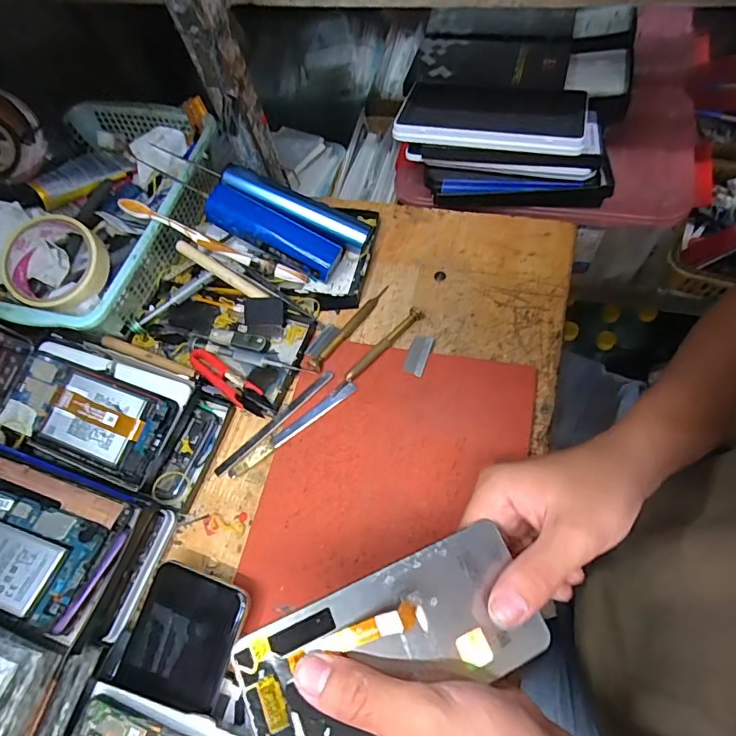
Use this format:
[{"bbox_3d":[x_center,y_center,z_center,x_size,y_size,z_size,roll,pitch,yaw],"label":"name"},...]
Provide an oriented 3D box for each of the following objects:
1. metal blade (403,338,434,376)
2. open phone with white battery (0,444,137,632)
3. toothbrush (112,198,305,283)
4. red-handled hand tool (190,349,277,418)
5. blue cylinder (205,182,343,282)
[{"bbox_3d":[0.045,-0.012,0.434,0.019,0.004,0.041,15,60,16],"label":"metal blade"},{"bbox_3d":[-0.258,0.114,0.350,0.152,0.010,0.099,15,54,13],"label":"open phone with white battery"},{"bbox_3d":[-0.146,-0.118,0.467,0.179,0.022,0.012,22,66,-14],"label":"toothbrush"},{"bbox_3d":[-0.121,0.013,0.431,0.099,0.006,0.026,36,55,22],"label":"red-handled hand tool"},{"bbox_3d":[-0.092,-0.128,0.467,0.131,0.031,0.041,27,68,-5],"label":"blue cylinder"}]

